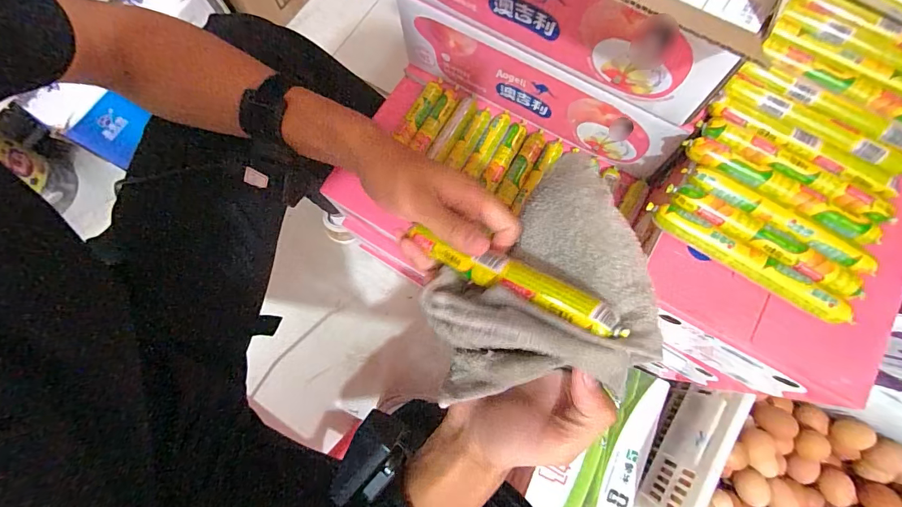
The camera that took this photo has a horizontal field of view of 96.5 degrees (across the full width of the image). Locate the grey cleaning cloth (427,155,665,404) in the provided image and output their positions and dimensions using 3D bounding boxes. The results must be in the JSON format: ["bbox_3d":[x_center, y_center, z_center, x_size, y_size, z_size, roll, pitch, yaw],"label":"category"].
[{"bbox_3d":[0.048,0.012,0.259,0.129,0.068,0.144,-8,76,0],"label":"grey cleaning cloth"}]

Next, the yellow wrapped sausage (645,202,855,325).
[{"bbox_3d":[0.247,0.006,0.338,0.169,0.019,0.026,33,79,9],"label":"yellow wrapped sausage"}]

